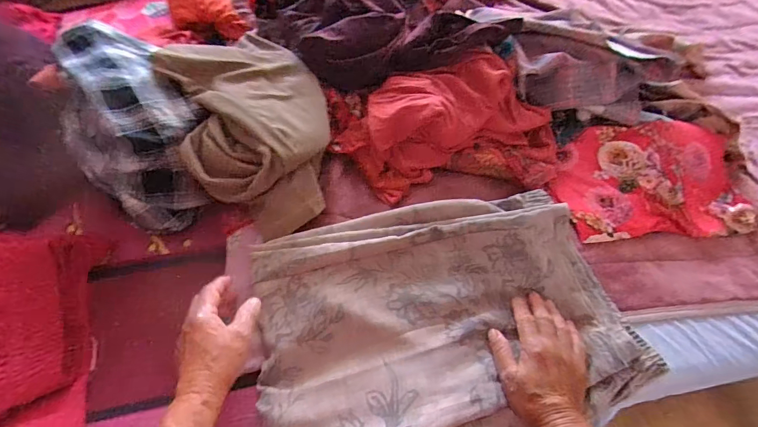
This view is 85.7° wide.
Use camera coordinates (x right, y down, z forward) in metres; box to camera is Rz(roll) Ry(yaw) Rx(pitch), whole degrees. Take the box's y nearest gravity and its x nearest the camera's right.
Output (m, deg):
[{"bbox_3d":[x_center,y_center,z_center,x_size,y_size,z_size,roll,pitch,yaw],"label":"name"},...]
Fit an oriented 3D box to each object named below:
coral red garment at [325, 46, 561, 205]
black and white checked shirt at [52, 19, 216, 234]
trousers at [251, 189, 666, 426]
[{"bbox_3d":[0.105,-0.143,0.646,0.352,0.083,0.224,-8,56,-11],"label":"coral red garment"},{"bbox_3d":[-0.339,-0.134,0.555,0.168,0.072,0.328,-24,85,-20],"label":"black and white checked shirt"},{"bbox_3d":[0.068,0.130,0.506,0.463,0.062,0.297,-6,64,-10],"label":"trousers"}]

